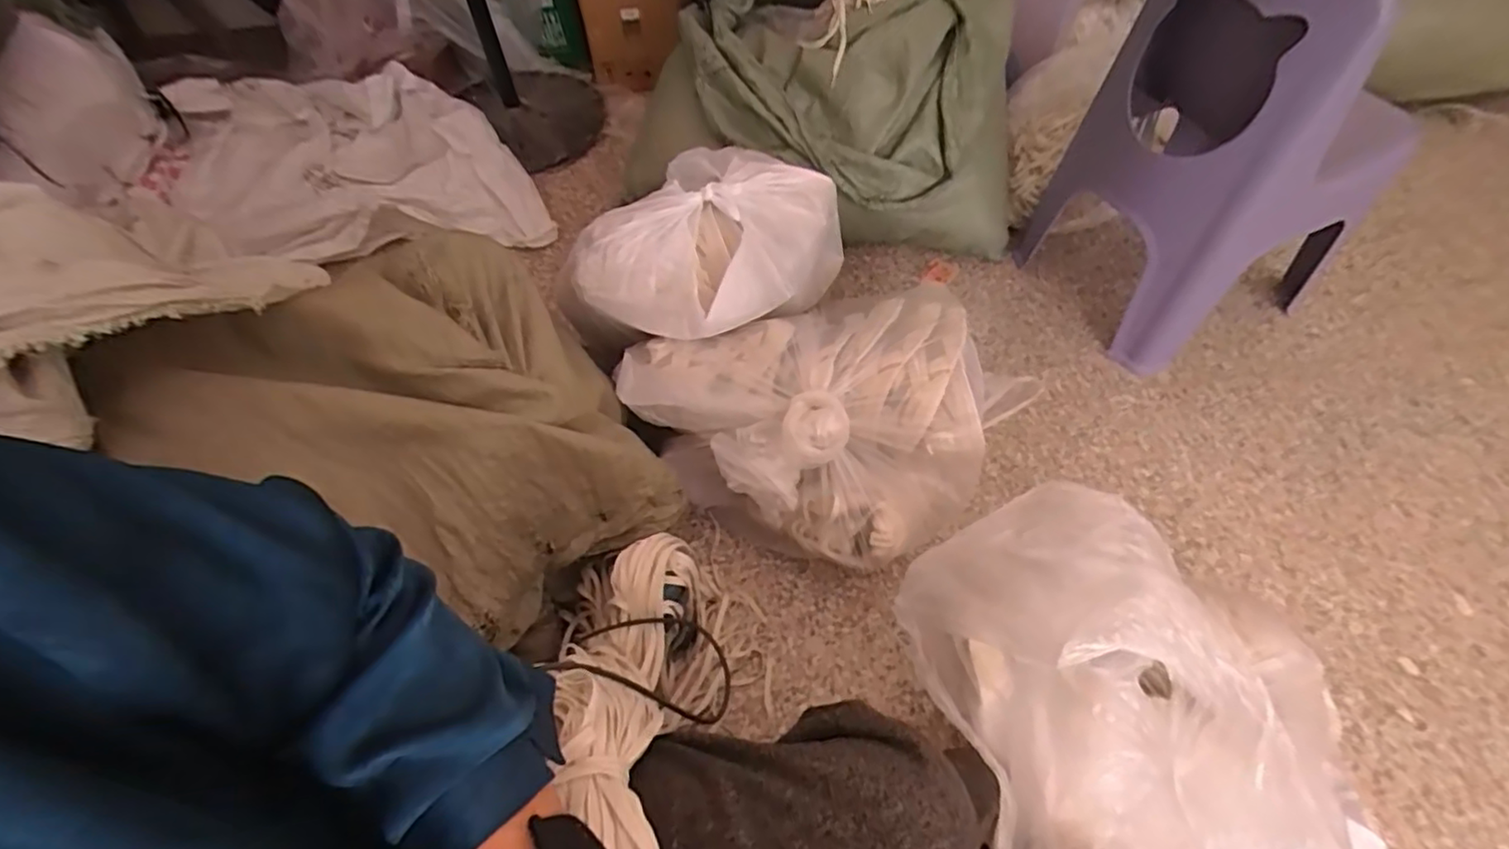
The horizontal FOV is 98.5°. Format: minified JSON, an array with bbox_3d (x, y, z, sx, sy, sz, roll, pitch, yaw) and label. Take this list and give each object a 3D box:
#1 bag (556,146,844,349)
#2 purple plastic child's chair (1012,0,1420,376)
[{"bbox_3d":[-0.062,-0.226,0.884,0.337,0.182,0.221,-37,63,-21],"label":"bag"},{"bbox_3d":[0.714,-0.419,0.968,0.362,0.573,0.329,-23,59,-13],"label":"purple plastic child's chair"}]

